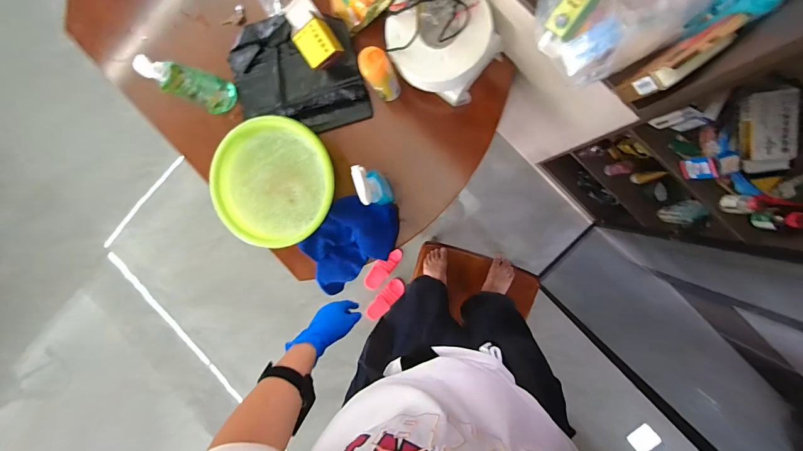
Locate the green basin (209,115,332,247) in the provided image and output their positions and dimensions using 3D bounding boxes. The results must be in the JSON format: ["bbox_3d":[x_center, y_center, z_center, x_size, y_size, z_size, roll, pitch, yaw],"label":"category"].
[{"bbox_3d":[-0.333,-0.112,0.982,0.314,0.083,0.323,1,95,8],"label":"green basin"}]

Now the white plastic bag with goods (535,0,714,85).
[{"bbox_3d":[0.357,-0.377,0.608,0.201,0.147,0.210,-35,90,9],"label":"white plastic bag with goods"}]

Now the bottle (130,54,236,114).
[{"bbox_3d":[-0.515,-0.352,0.908,0.075,0.275,0.080,-25,91,9],"label":"bottle"}]

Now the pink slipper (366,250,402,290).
[{"bbox_3d":[-0.086,0.195,1.685,0.085,0.051,0.213,36,98,3],"label":"pink slipper"}]

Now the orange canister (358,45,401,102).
[{"bbox_3d":[-0.048,-0.353,0.859,0.065,0.187,0.060,1,95,8],"label":"orange canister"}]

